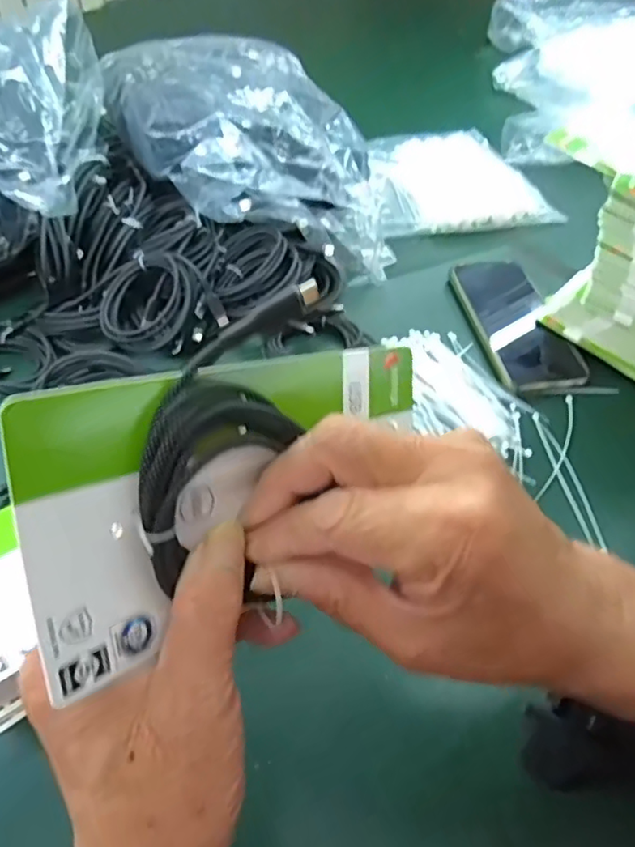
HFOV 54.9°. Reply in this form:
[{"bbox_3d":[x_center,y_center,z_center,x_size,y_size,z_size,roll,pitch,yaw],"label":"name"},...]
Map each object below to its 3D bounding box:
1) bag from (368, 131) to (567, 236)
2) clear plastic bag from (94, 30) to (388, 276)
[{"bbox_3d":[0.152,-0.283,0.708,0.193,0.033,0.176,-8,53,-10],"label":"bag"},{"bbox_3d":[-0.054,-0.246,0.577,0.209,0.155,0.288,-22,56,-19],"label":"clear plastic bag"}]

